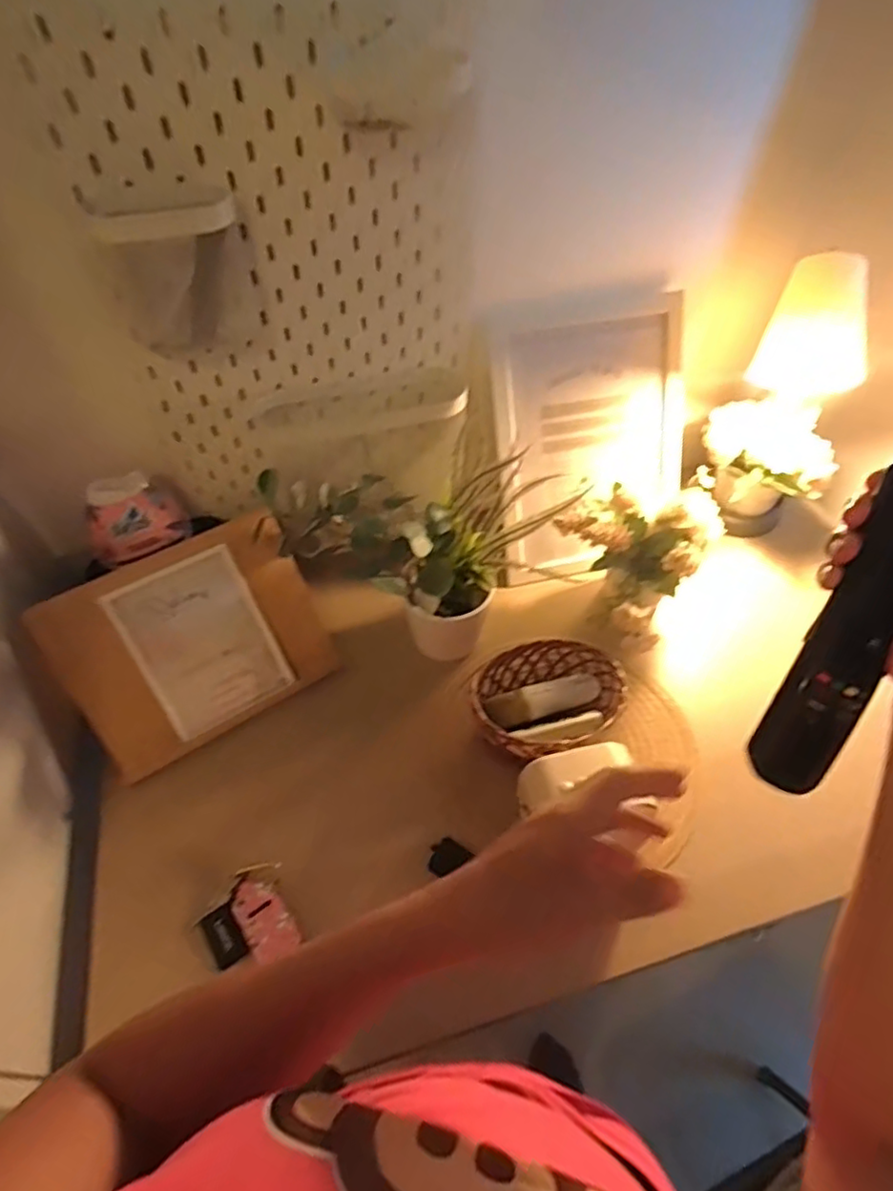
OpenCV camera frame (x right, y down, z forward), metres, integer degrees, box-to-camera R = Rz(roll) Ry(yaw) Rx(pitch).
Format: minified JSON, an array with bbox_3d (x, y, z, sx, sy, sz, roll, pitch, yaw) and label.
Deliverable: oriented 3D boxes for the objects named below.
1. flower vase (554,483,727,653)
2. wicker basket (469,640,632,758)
[{"bbox_3d":[0.210,-0.041,0.739,0.160,0.162,0.189,31,57,24],"label":"flower vase"},{"bbox_3d":[0.105,0.117,0.663,0.159,0.071,0.126,-20,53,-15],"label":"wicker basket"}]

